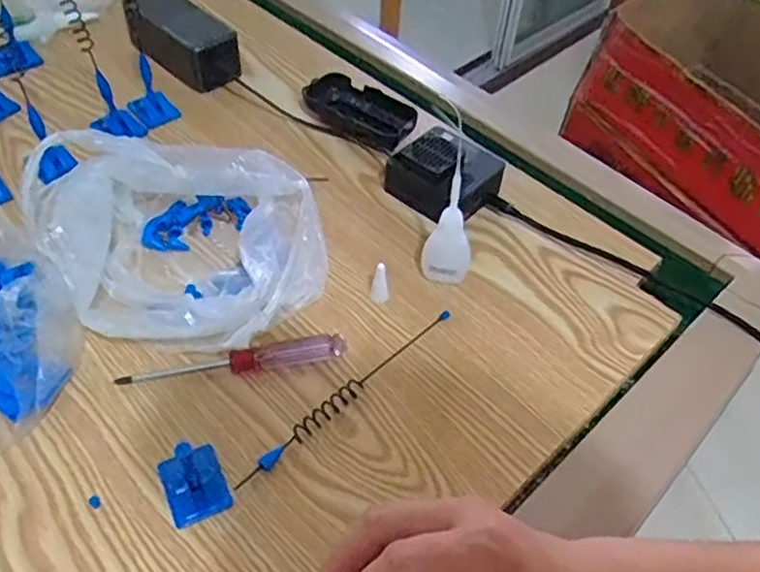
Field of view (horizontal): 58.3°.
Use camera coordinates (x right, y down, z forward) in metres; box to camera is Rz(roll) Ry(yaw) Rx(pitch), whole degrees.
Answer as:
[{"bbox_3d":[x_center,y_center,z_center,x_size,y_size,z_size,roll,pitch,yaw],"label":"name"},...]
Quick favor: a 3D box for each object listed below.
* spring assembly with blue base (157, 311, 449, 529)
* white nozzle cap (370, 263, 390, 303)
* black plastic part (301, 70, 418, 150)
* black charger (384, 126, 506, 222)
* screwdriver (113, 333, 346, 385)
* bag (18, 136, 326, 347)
[{"bbox_3d":[-0.040,0.070,0.443,0.222,0.020,0.044,-32,58,-28],"label":"spring assembly with blue base"},{"bbox_3d":[0.000,0.000,0.496,0.013,0.033,0.012,2,49,-2],"label":"white nozzle cap"},{"bbox_3d":[-0.015,-0.164,0.639,0.117,0.026,0.059,29,53,20],"label":"black plastic part"},{"bbox_3d":[0.055,-0.094,0.568,0.077,0.049,0.061,36,56,25],"label":"black charger"},{"bbox_3d":[-0.098,0.050,0.458,0.148,0.016,0.015,-7,50,-10],"label":"screwdriver"},{"bbox_3d":[-0.147,-0.041,0.501,0.173,0.064,0.211,-32,58,-28],"label":"bag"}]

